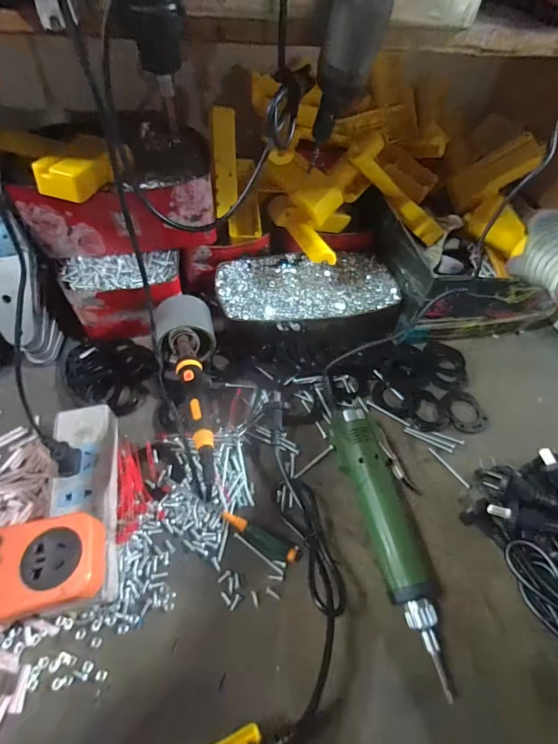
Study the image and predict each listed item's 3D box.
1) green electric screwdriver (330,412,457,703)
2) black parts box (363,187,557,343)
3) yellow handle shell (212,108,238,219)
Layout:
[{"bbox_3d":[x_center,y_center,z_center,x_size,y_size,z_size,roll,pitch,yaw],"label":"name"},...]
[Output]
[{"bbox_3d":[0.113,0.145,0.340,0.065,0.040,0.242,-10,57,-15],"label":"green electric screwdriver"},{"bbox_3d":[0.251,-0.141,0.513,0.218,0.121,0.174,-5,56,-12],"label":"black parts box"},{"bbox_3d":[-0.063,-0.241,0.416,0.026,0.109,0.011,1,25,-5],"label":"yellow handle shell"}]

